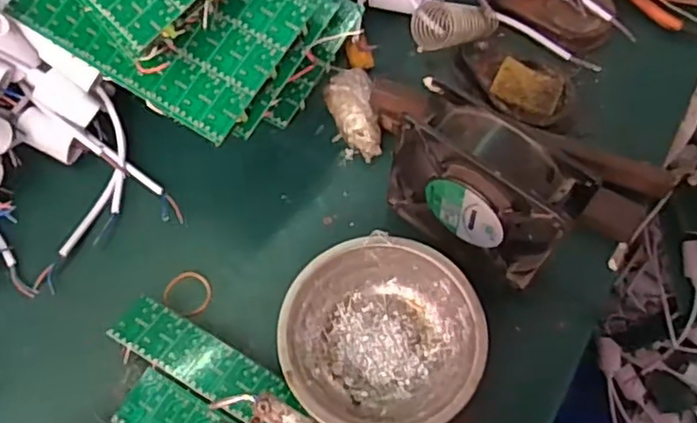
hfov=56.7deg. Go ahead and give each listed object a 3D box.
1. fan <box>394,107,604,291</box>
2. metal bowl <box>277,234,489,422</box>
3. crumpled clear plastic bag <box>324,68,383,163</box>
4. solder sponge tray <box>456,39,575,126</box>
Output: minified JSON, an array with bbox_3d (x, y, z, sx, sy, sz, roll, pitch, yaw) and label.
[{"bbox_3d":[0.089,-0.014,0.426,0.120,0.108,0.046,38,67,16],"label":"fan"},{"bbox_3d":[0.021,0.082,0.420,0.124,0.038,0.123,1,63,-2],"label":"metal bowl"},{"bbox_3d":[0.007,-0.076,0.509,0.035,0.019,0.072,-17,80,-11],"label":"crumpled clear plastic bag"},{"bbox_3d":[0.139,-0.110,0.534,0.096,0.013,0.071,40,68,17],"label":"solder sponge tray"}]

